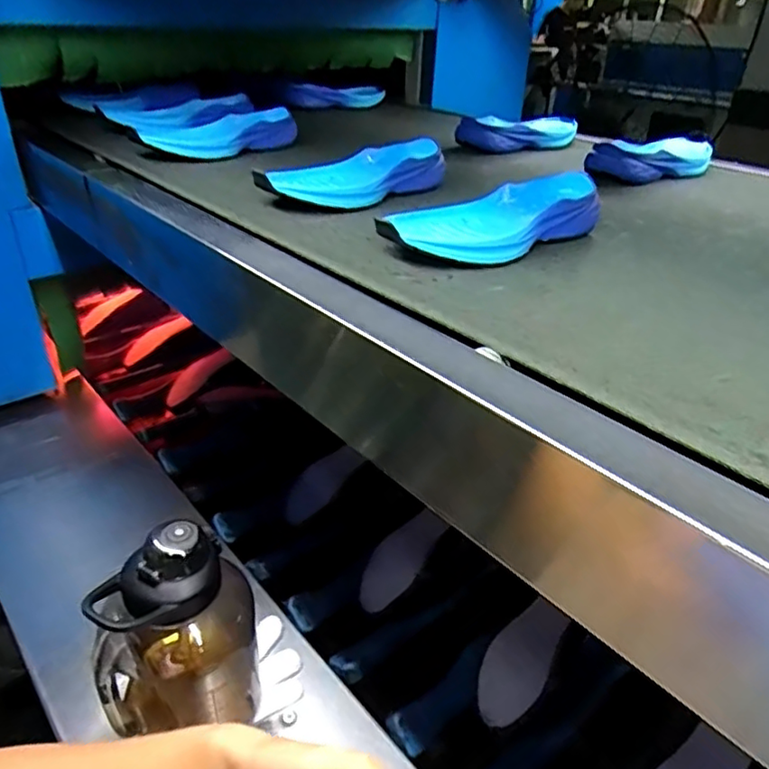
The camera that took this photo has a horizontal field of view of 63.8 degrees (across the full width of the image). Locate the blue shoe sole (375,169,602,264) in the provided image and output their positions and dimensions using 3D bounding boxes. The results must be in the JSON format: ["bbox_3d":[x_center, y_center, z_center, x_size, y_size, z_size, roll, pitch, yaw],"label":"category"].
[{"bbox_3d":[0.104,-0.147,0.557,0.240,0.036,0.087,-21,38,-28],"label":"blue shoe sole"}]

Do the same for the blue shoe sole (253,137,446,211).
[{"bbox_3d":[-0.033,-0.225,0.673,0.090,0.042,0.230,27,43,36],"label":"blue shoe sole"}]

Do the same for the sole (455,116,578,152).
[{"bbox_3d":[0.212,-0.375,0.923,0.228,0.044,0.070,-19,37,-25],"label":"sole"}]

